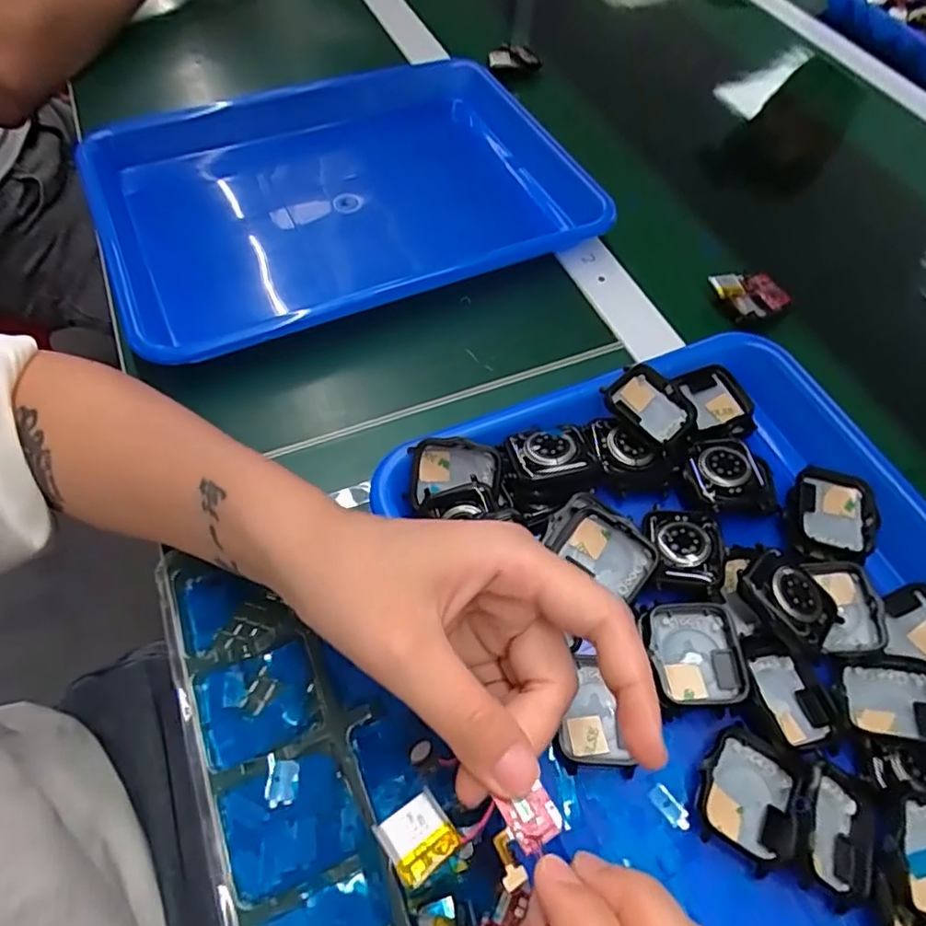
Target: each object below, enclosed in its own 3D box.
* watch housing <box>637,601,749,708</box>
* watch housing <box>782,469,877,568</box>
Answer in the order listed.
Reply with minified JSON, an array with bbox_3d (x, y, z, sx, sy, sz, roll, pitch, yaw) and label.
[{"bbox_3d":[0.098,0.081,0.257,0.038,0.011,0.041,-1,58,-5],"label":"watch housing"},{"bbox_3d":[0.180,0.027,0.296,0.039,0.014,0.046,12,58,3],"label":"watch housing"}]

